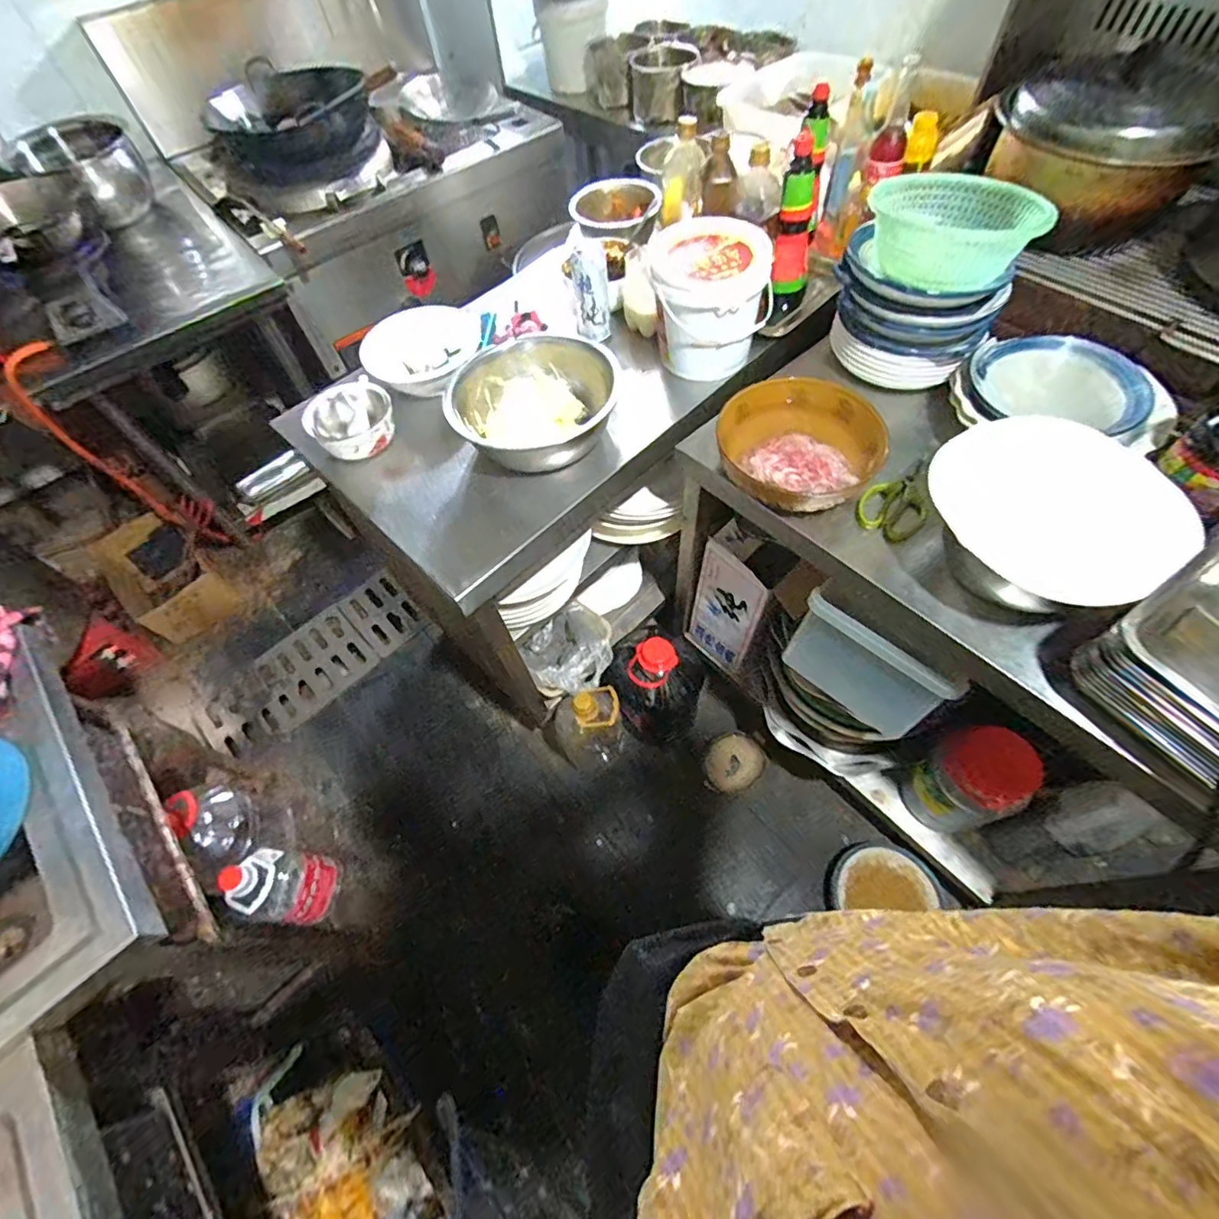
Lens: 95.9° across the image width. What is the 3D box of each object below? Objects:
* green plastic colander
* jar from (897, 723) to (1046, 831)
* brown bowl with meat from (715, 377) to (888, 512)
[{"bbox_3d":[0.557,-0.623,0.887,0.221,0.109,0.207,20,63,15],"label":"green plastic colander"},{"bbox_3d":[0.739,0.361,1.146,0.154,0.234,0.163,-27,61,-11],"label":"jar"},{"bbox_3d":[0.301,-0.264,0.883,0.241,0.083,0.229,-2,60,3],"label":"brown bowl with meat"}]

